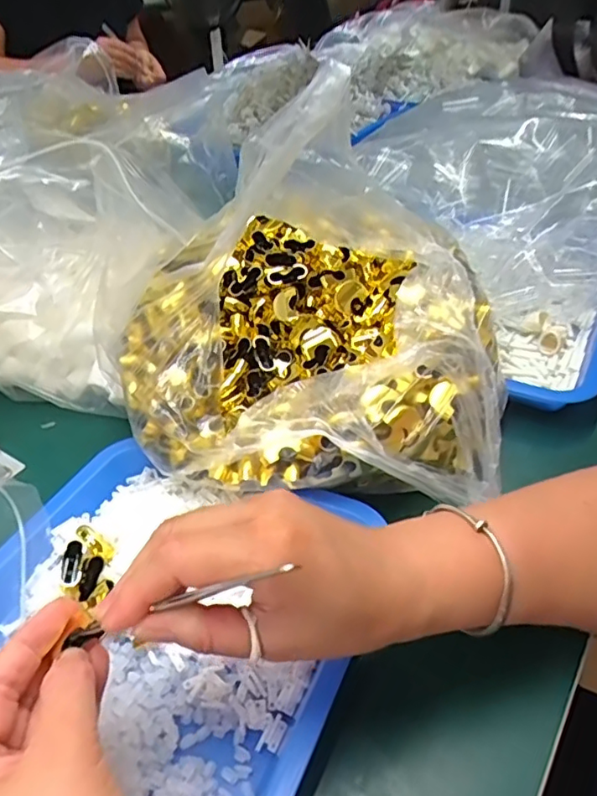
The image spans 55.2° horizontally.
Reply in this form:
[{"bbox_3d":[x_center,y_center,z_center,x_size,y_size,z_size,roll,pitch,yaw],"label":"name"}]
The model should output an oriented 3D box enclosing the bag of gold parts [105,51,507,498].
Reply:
[{"bbox_3d":[0.006,-0.083,0.392,0.281,0.177,0.234,8,41,14],"label":"bag of gold parts"}]

